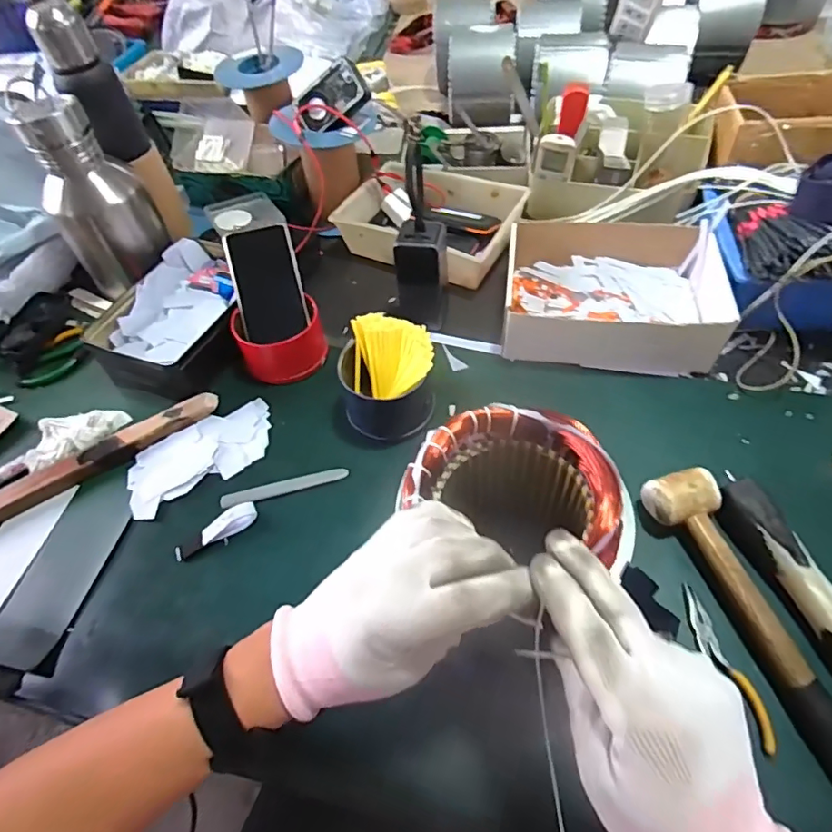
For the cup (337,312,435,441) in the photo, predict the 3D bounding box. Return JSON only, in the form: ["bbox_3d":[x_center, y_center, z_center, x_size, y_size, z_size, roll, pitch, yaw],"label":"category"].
[{"bbox_3d":[-0.031,-0.040,0.559,0.099,0.090,0.105,-2,55,4],"label":"cup"}]

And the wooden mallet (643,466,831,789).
[{"bbox_3d":[0.280,0.160,0.410,0.057,0.038,0.260,-19,56,-8],"label":"wooden mallet"}]

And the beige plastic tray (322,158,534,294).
[{"bbox_3d":[0.026,-0.283,0.746,0.250,0.062,0.177,25,61,20],"label":"beige plastic tray"}]

